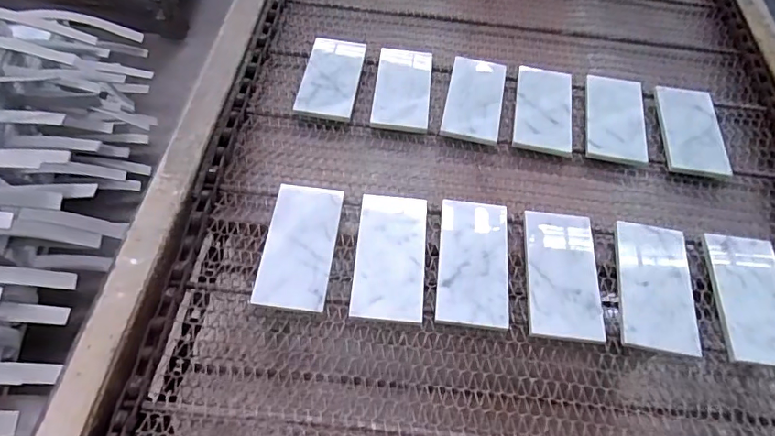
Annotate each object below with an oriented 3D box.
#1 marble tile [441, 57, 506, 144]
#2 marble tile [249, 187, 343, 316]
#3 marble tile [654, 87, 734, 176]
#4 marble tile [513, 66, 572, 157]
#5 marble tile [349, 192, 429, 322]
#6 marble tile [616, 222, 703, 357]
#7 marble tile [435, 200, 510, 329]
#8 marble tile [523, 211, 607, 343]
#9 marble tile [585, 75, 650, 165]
[{"bbox_3d":[0.125,-0.170,0.722,0.077,0.011,0.152,13,56,3],"label":"marble tile"},{"bbox_3d":[-0.098,0.030,0.579,0.078,0.005,0.154,7,60,-1],"label":"marble tile"},{"bbox_3d":[0.433,-0.126,0.725,0.085,0.010,0.153,9,62,-2],"label":"marble tile"},{"bbox_3d":[0.225,-0.160,0.733,0.080,0.017,0.156,11,56,4],"label":"marble tile"},{"bbox_3d":[0.004,0.040,0.576,0.078,0.007,0.159,4,57,1],"label":"marble tile"},{"bbox_3d":[0.302,0.074,0.571,0.082,0.010,0.162,14,55,5],"label":"marble tile"},{"bbox_3d":[0.098,0.048,0.578,0.078,0.007,0.154,6,57,1],"label":"marble tile"},{"bbox_3d":[0.198,0.062,0.576,0.078,0.009,0.153,6,57,2],"label":"marble tile"},{"bbox_3d":[0.328,-0.144,0.726,0.086,0.011,0.163,10,57,7],"label":"marble tile"}]

